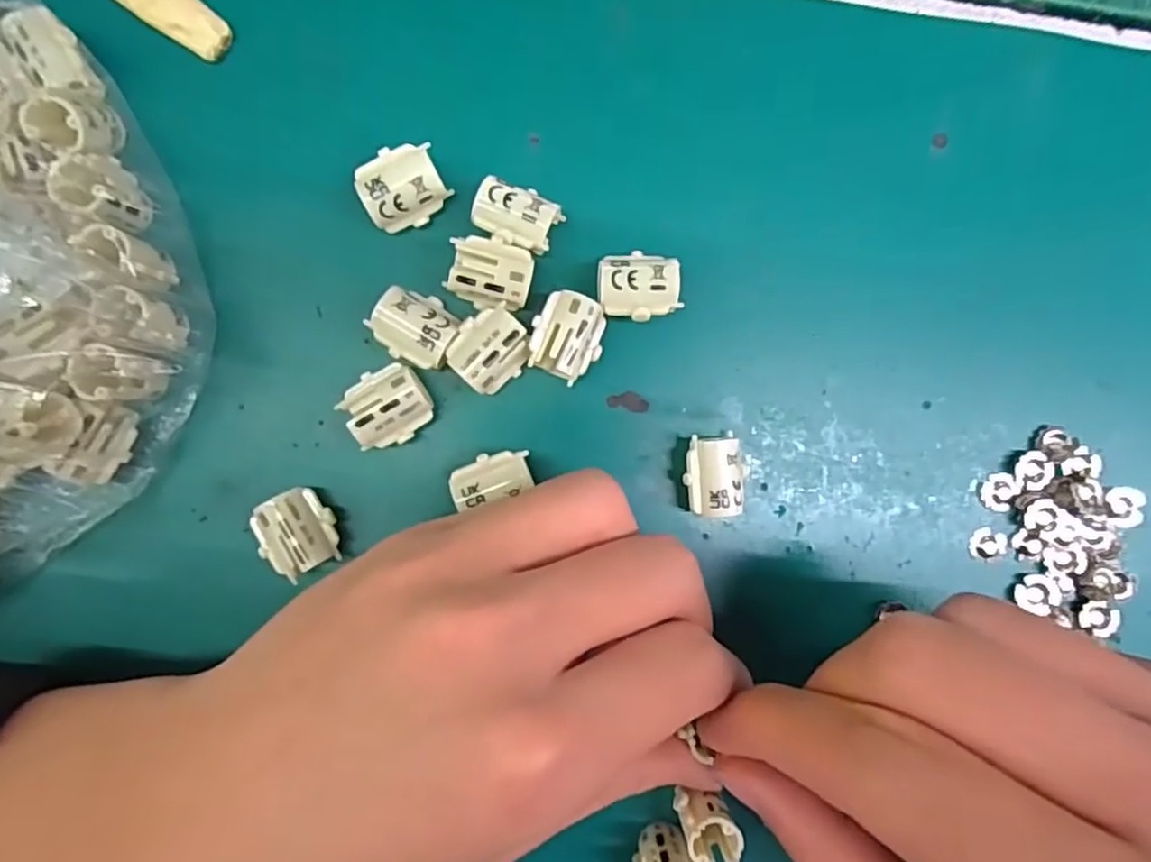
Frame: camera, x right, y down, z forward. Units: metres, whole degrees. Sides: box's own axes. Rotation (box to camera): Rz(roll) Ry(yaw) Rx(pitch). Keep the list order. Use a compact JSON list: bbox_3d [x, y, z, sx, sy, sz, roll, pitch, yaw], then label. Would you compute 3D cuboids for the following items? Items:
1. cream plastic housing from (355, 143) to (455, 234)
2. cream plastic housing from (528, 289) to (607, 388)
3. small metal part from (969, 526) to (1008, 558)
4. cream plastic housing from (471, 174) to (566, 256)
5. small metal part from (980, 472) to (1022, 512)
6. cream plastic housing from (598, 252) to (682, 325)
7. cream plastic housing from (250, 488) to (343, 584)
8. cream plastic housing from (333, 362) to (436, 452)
[{"bbox_3d":[-0.047,-0.066,0.184,0.022,0.015,0.017,-34,93,-1],"label":"cream plastic housing"},{"bbox_3d":[-0.002,-0.026,0.186,0.019,0.012,0.022,24,91,-3],"label":"cream plastic housing"},{"bbox_3d":[0.123,0.034,0.198,0.011,0.004,0.009,23,89,-1],"label":"small metal part"},{"bbox_3d":[-0.016,-0.058,0.186,0.022,0.014,0.015,19,91,-3],"label":"cream plastic housing"},{"bbox_3d":[0.125,0.018,0.197,0.009,0.004,0.011,36,88,-1],"label":"small metal part"},{"bbox_3d":[0.017,-0.039,0.187,0.022,0.012,0.017,-1,92,-2],"label":"cream plastic housing"},{"bbox_3d":[-0.075,0.028,0.185,0.018,0.015,0.022,-25,93,-2],"label":"cream plastic housing"},{"bbox_3d":[-0.051,-0.007,0.185,0.022,0.015,0.020,-24,93,-2],"label":"cream plastic housing"}]

